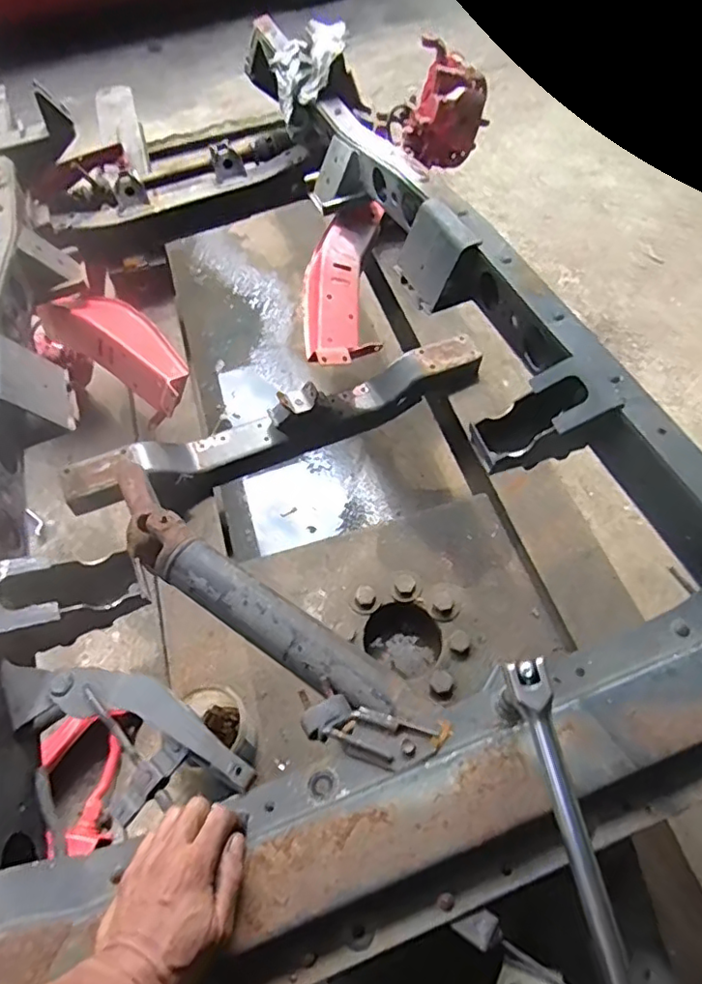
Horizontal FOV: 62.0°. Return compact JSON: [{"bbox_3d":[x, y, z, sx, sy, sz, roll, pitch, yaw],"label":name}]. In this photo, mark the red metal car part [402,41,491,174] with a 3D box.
[{"bbox_3d":[0.219,-0.931,1.404,0.191,0.225,0.167,-9,58,-2],"label":"red metal car part"}]

